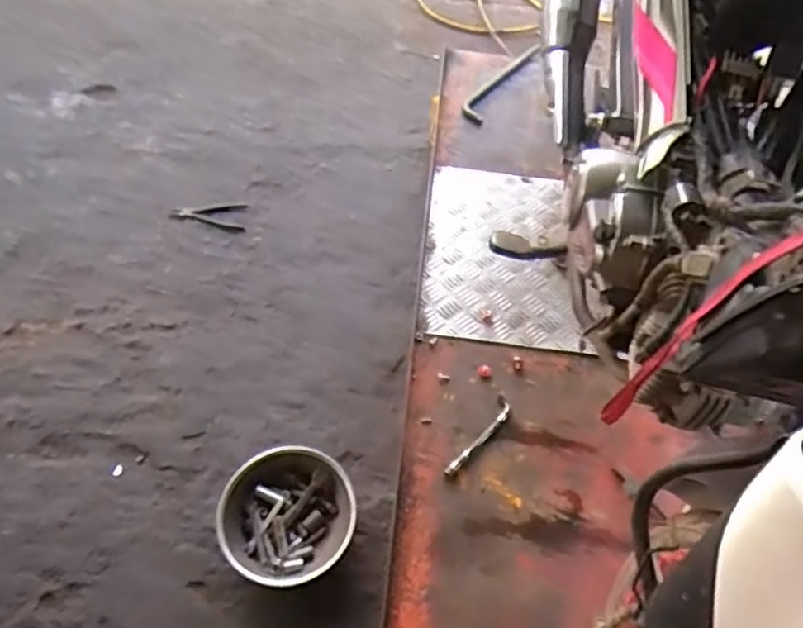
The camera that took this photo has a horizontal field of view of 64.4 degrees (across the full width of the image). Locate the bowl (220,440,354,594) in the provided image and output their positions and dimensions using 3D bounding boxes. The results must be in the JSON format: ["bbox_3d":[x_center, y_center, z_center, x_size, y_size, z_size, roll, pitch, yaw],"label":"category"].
[{"bbox_3d":[-0.235,0.416,1.321,0.267,0.095,0.263,2,58,-3],"label":"bowl"}]

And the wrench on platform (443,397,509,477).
[{"bbox_3d":[0.129,0.197,1.027,0.028,0.018,0.170,33,62,17],"label":"wrench on platform"}]

